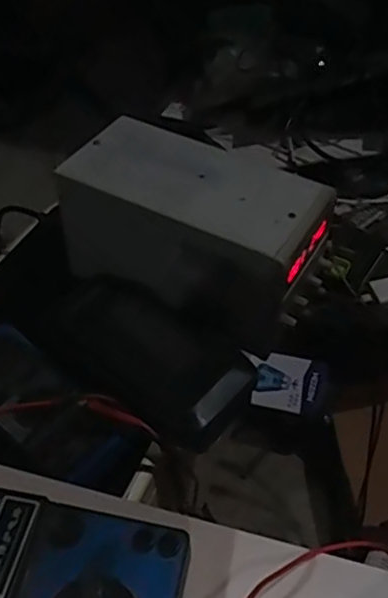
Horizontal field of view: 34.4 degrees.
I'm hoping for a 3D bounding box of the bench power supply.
[{"bbox_3d":[0.000,-0.079,0.664,0.258,0.125,0.136,22,52,24],"label":"bench power supply"}]

